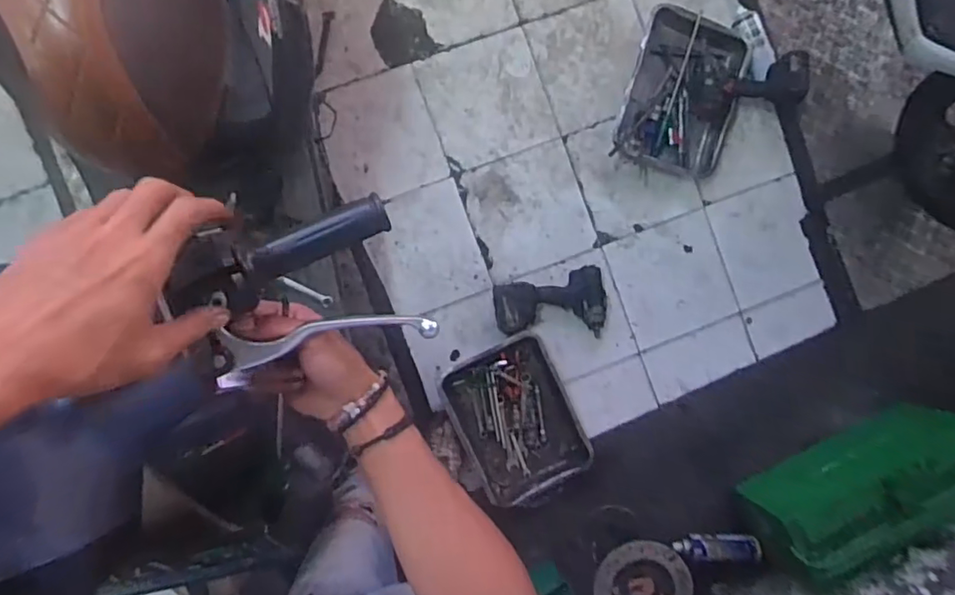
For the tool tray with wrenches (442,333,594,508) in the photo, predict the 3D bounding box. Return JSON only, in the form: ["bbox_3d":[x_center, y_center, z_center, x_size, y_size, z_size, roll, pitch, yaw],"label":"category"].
[{"bbox_3d":[0.104,0.323,1.514,0.294,0.044,0.411,-25,95,-5],"label":"tool tray with wrenches"}]

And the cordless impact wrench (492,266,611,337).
[{"bbox_3d":[0.192,0.028,1.489,0.292,0.068,0.173,-12,94,-6],"label":"cordless impact wrench"}]

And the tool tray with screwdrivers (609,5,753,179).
[{"bbox_3d":[0.538,-0.526,1.507,0.304,0.091,0.405,16,91,-7],"label":"tool tray with screwdrivers"}]

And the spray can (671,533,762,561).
[{"bbox_3d":[0.629,0.661,1.558,0.231,0.056,0.066,3,92,-7],"label":"spray can"}]

